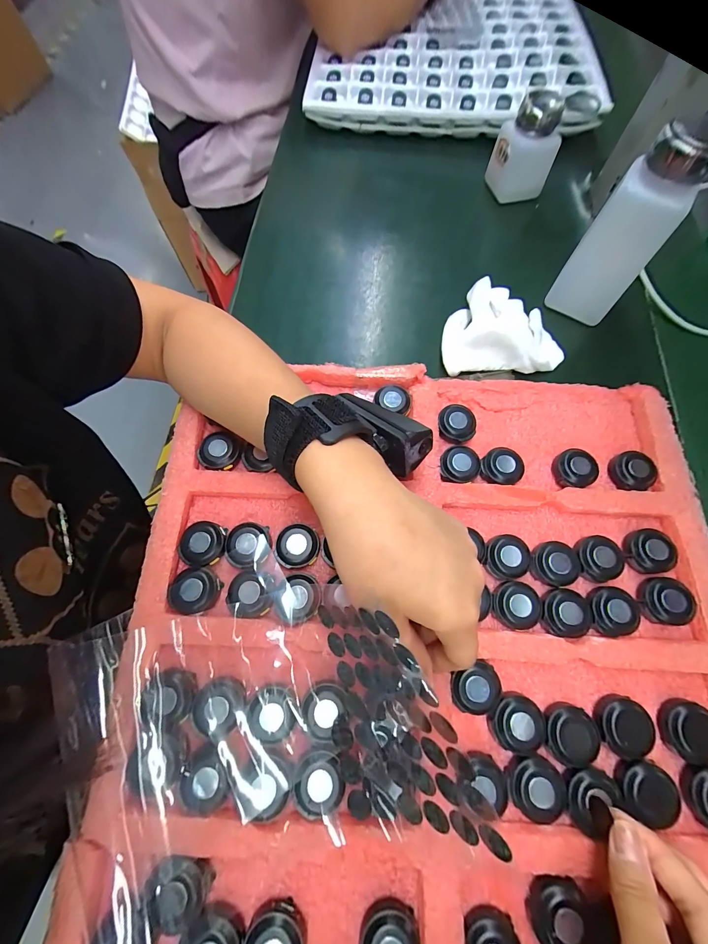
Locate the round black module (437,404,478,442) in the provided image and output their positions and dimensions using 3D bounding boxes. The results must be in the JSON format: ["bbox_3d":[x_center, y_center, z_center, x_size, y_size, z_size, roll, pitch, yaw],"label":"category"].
[{"bbox_3d":[0.080,-0.037,0.270,0.030,0.009,0.029,0,69,-1],"label":"round black module"}]

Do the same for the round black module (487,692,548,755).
[{"bbox_3d":[0.097,0.147,0.203,0.032,0.010,0.028,12,69,4],"label":"round black module"}]

